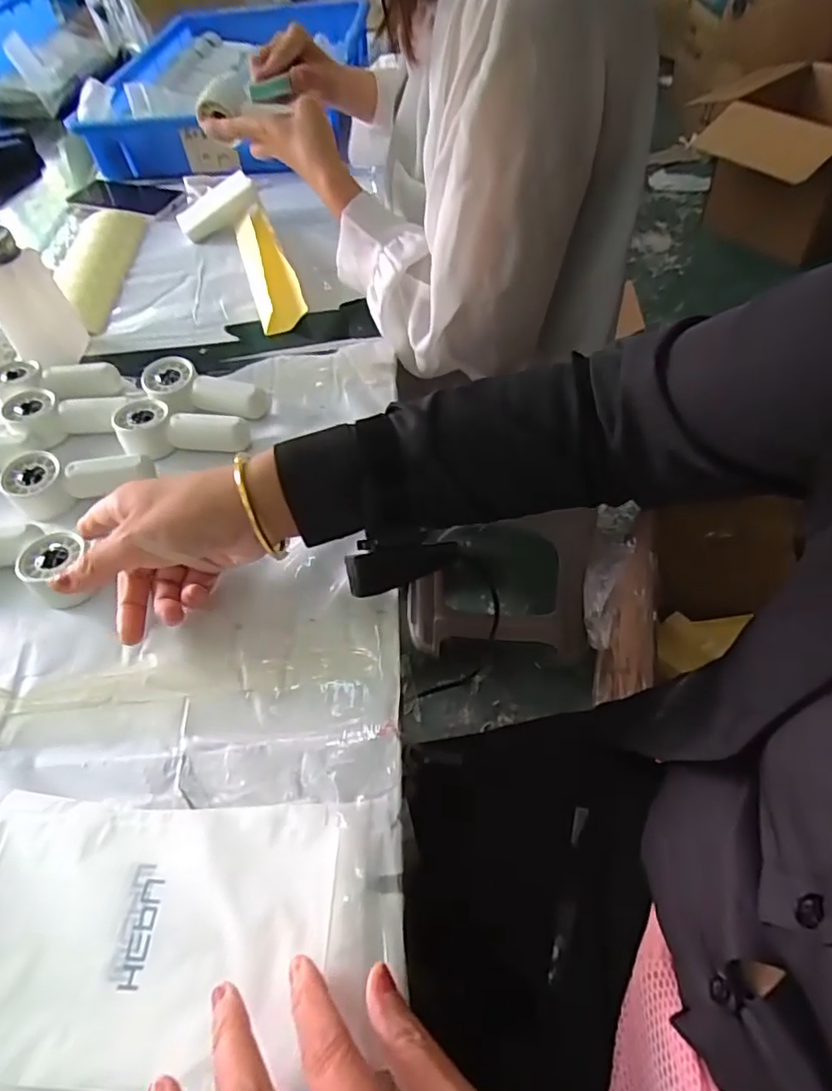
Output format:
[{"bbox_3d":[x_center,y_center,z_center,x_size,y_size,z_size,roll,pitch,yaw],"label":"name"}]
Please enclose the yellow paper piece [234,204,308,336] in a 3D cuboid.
[{"bbox_3d":[-0.171,-0.321,0.684,0.049,0.027,0.252,-17,53,-8],"label":"yellow paper piece"}]

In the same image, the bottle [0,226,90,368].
[{"bbox_3d":[-0.371,-0.230,0.573,0.051,0.124,0.056,8,54,11],"label":"bottle"}]

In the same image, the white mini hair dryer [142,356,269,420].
[{"bbox_3d":[-0.193,-0.134,0.537,0.113,0.035,0.047,16,55,16],"label":"white mini hair dryer"}]

